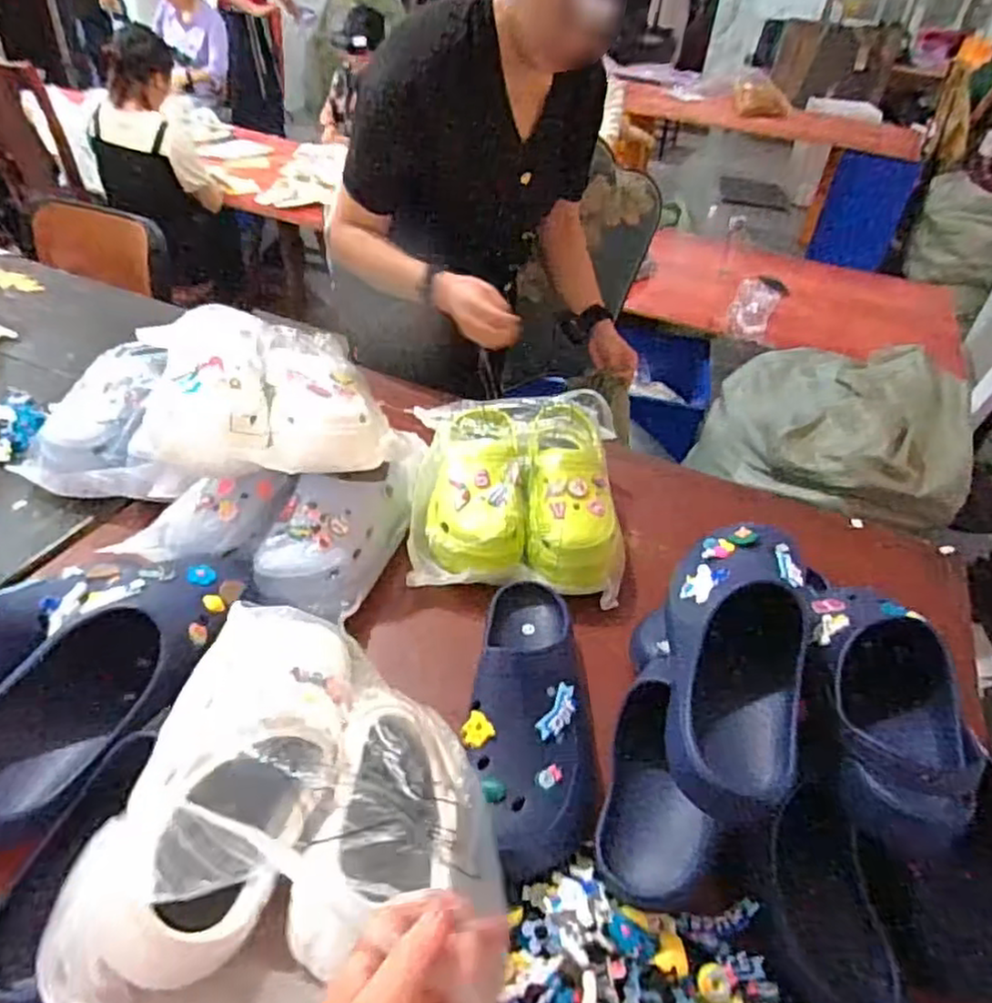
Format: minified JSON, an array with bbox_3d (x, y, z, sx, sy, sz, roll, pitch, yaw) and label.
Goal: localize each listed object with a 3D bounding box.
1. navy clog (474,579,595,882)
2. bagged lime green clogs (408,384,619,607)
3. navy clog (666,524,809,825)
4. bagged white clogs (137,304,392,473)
[{"bbox_3d":[0.032,0.179,0.659,0.127,0.089,0.299,3,40,-5],"label":"navy clog"},{"bbox_3d":[0.026,-0.026,0.873,0.255,0.105,0.281,4,40,-3],"label":"bagged lime green clogs"},{"bbox_3d":[0.189,0.113,0.559,0.101,0.101,0.264,12,54,6],"label":"navy clog"},{"bbox_3d":[-0.264,-0.140,0.810,0.248,0.093,0.246,-5,42,-14],"label":"bagged white clogs"}]

